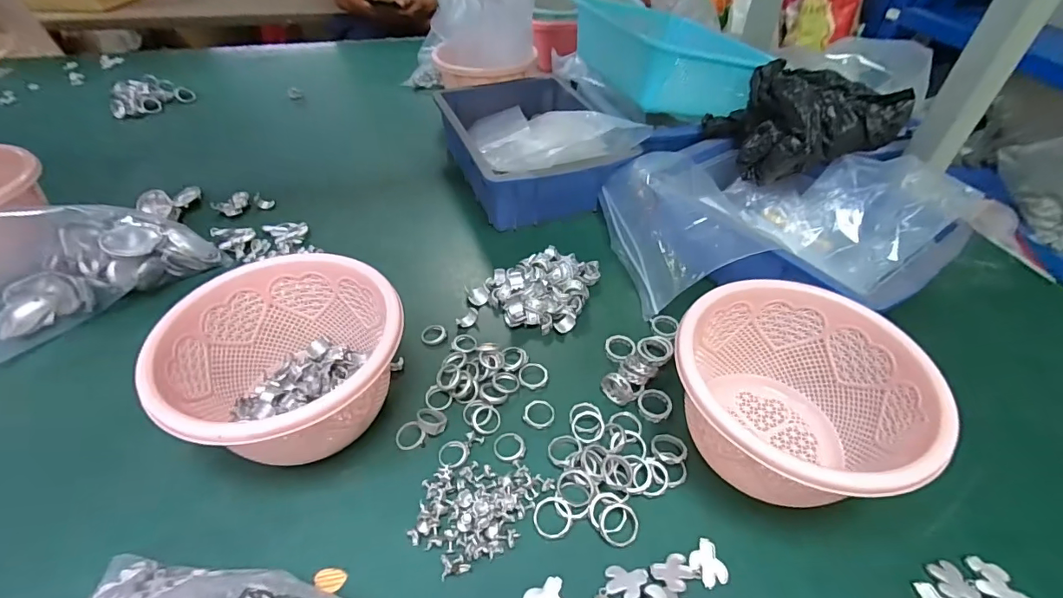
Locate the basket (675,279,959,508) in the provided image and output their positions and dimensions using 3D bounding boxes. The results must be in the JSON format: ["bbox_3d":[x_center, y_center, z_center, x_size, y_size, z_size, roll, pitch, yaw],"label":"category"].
[{"bbox_3d":[0.163,0.067,0.316,0.141,0.089,0.139,1,45,-1],"label":"basket"}]

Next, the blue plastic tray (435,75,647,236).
[{"bbox_3d":[-0.001,-0.201,0.592,0.181,0.070,0.246,-15,47,-16],"label":"blue plastic tray"}]

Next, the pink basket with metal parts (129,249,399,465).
[{"bbox_3d":[-0.166,0.045,0.339,0.143,0.086,0.137,-30,53,-28],"label":"pink basket with metal parts"}]

